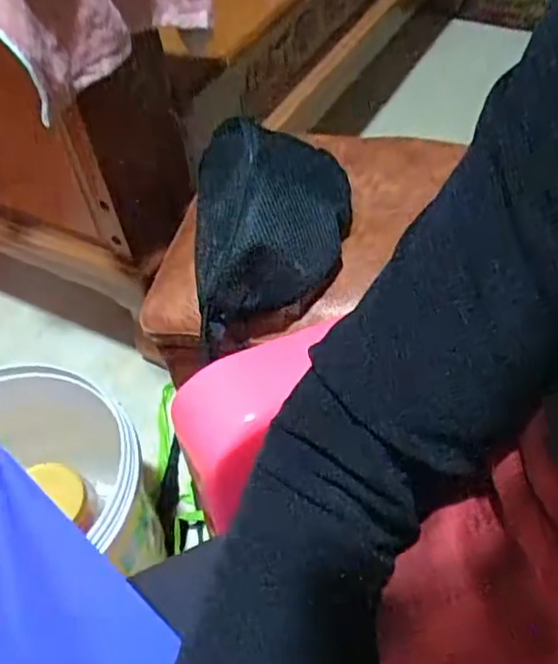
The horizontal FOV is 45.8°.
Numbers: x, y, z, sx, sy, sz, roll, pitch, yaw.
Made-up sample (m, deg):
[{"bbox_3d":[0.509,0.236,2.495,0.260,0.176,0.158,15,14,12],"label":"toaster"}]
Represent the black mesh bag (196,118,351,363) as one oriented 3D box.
[{"bbox_3d":[-0.002,-0.105,0.616,0.124,0.150,0.223,5,51,10],"label":"black mesh bag"}]

